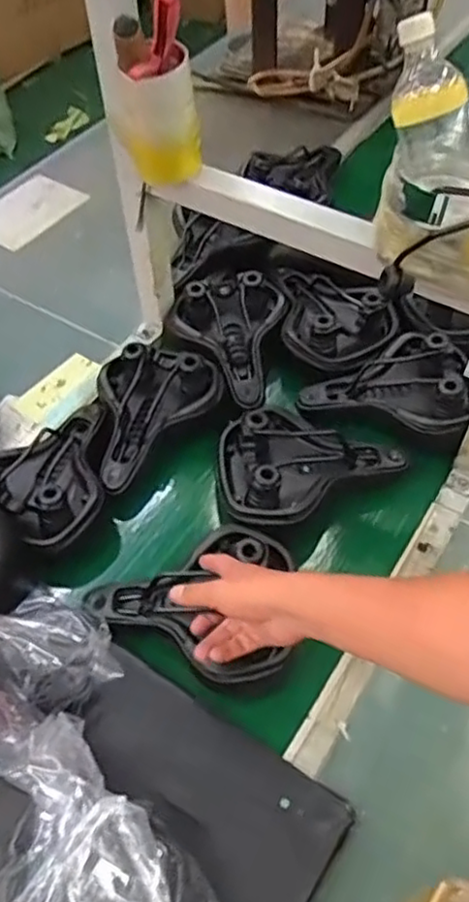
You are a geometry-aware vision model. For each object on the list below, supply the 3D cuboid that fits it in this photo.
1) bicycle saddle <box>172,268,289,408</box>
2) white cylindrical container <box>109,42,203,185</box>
[{"bbox_3d":[-0.004,-0.181,1.046,0.178,0.068,0.243,-3,53,0],"label":"bicycle saddle"},{"bbox_3d":[-0.092,-0.404,0.833,0.099,0.128,0.082,-11,53,-6],"label":"white cylindrical container"}]

